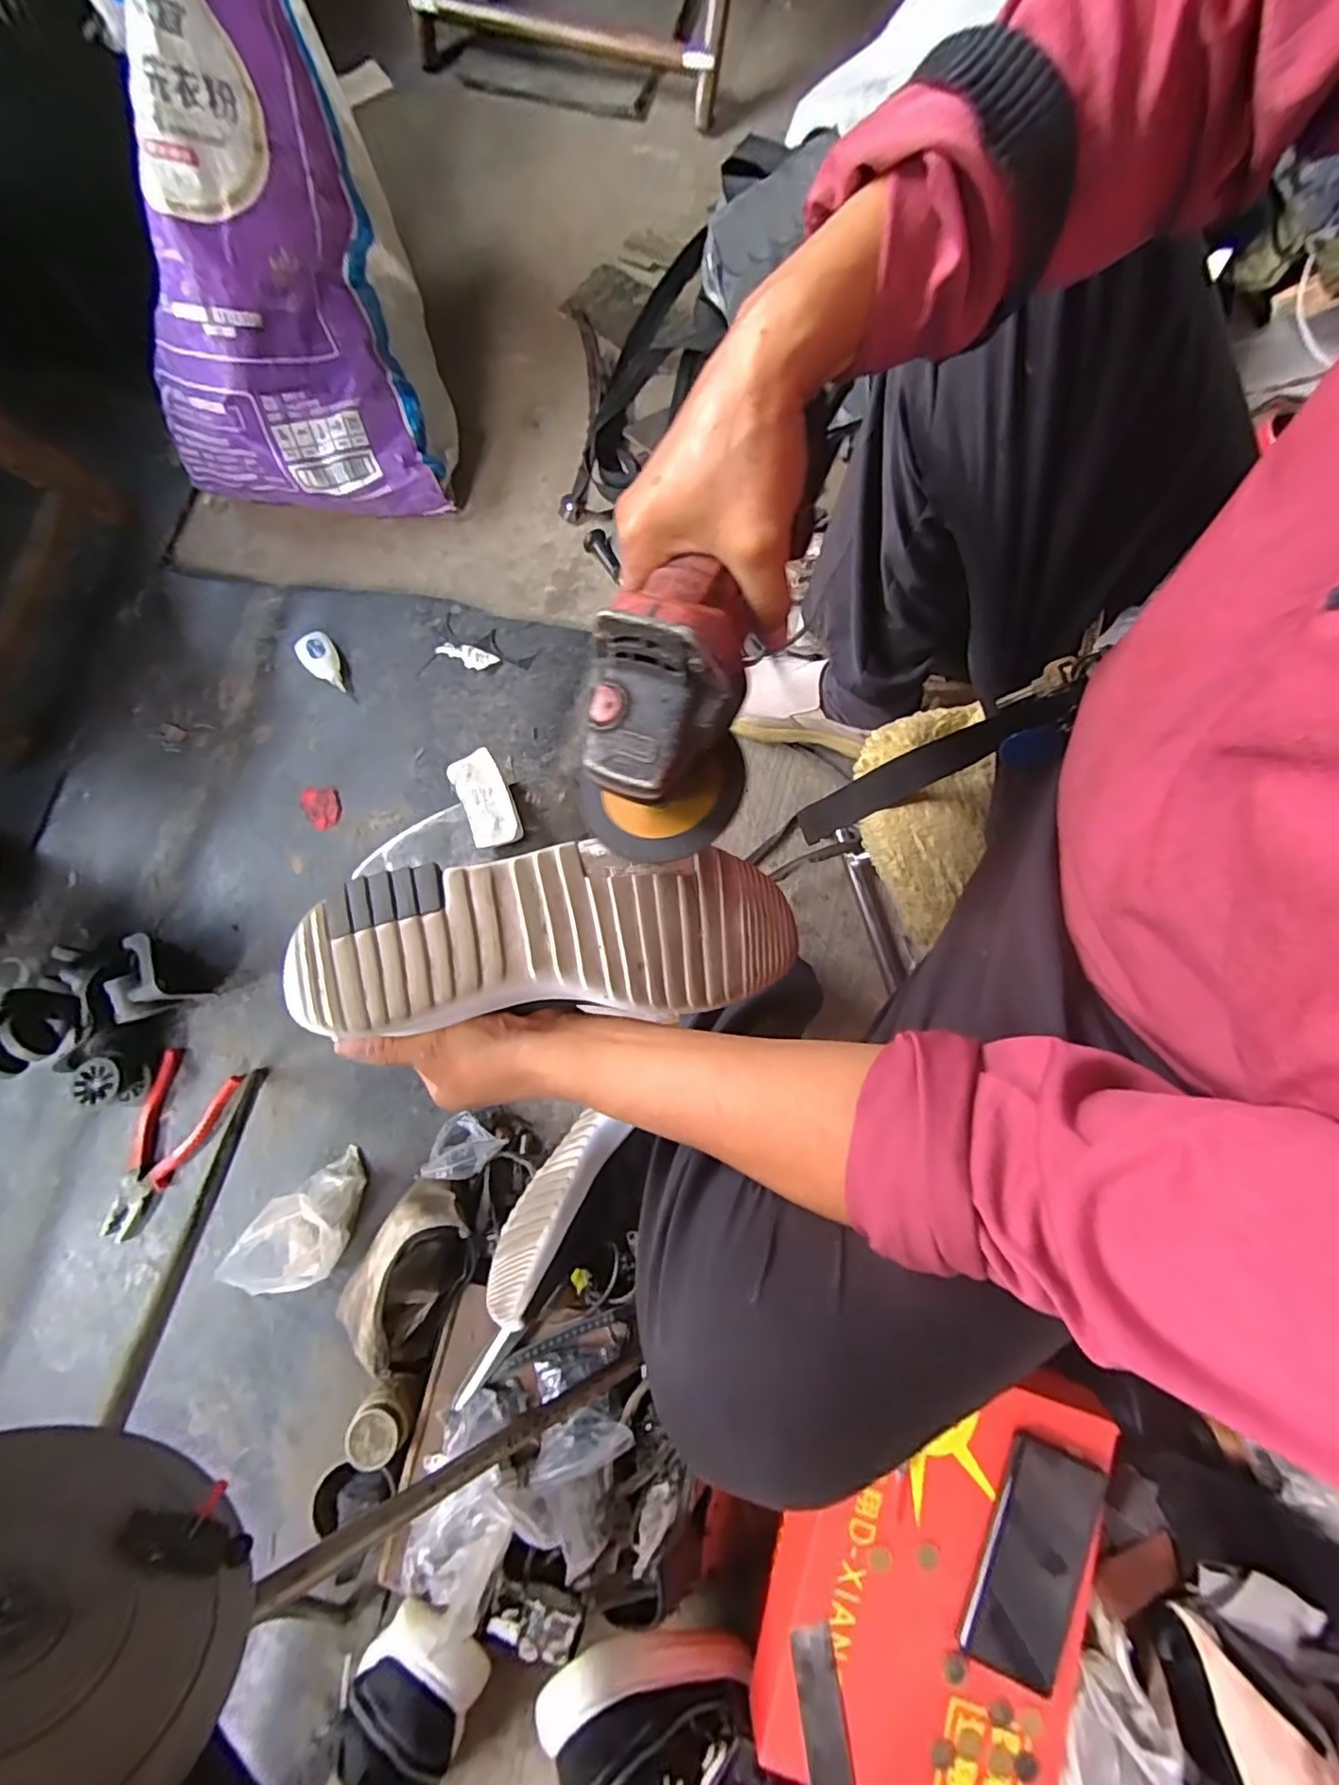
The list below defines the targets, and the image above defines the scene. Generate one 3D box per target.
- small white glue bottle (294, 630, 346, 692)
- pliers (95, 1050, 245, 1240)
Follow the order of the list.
[{"bbox_3d":[-0.426,-0.287,0.782,0.045,0.026,0.076,-44,81,-8],"label":"small white glue bottle"},{"bbox_3d":[-0.533,0.263,0.656,0.087,0.014,0.178,23,80,5],"label":"pliers"}]

